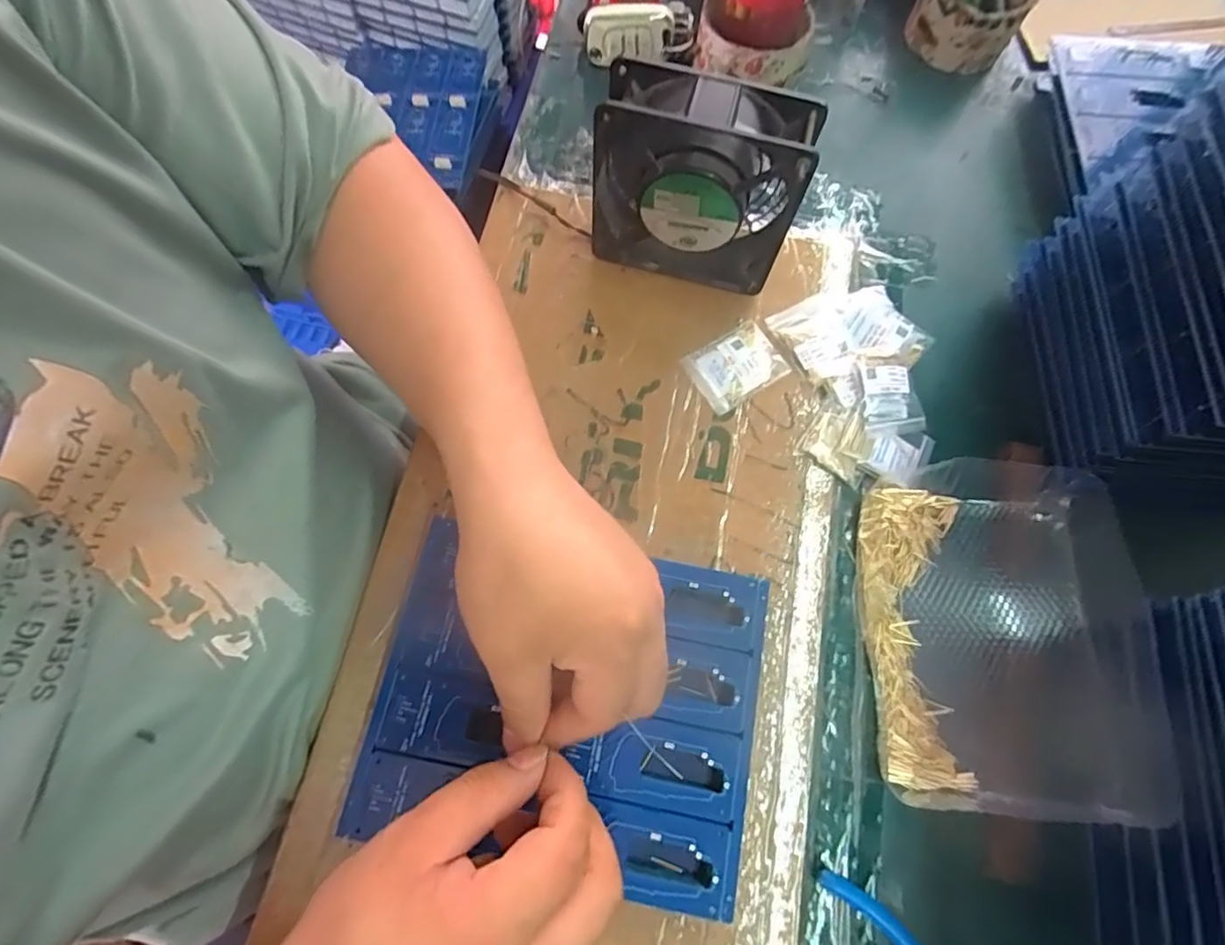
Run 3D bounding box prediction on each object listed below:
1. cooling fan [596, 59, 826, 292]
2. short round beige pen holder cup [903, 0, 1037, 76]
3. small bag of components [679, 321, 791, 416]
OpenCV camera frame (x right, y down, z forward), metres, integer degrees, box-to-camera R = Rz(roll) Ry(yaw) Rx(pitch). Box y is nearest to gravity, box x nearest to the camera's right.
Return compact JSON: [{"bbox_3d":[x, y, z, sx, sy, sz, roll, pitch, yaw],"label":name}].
[{"bbox_3d":[0.051,-0.173,0.366,0.120,0.124,0.039,17,71,5],"label":"cooling fan"},{"bbox_3d":[0.289,-0.378,0.485,0.085,0.054,0.076,27,72,8],"label":"short round beige pen holder cup"},{"bbox_3d":[0.081,-0.071,0.395,0.058,0.007,0.045,-31,74,-11],"label":"small bag of components"}]

